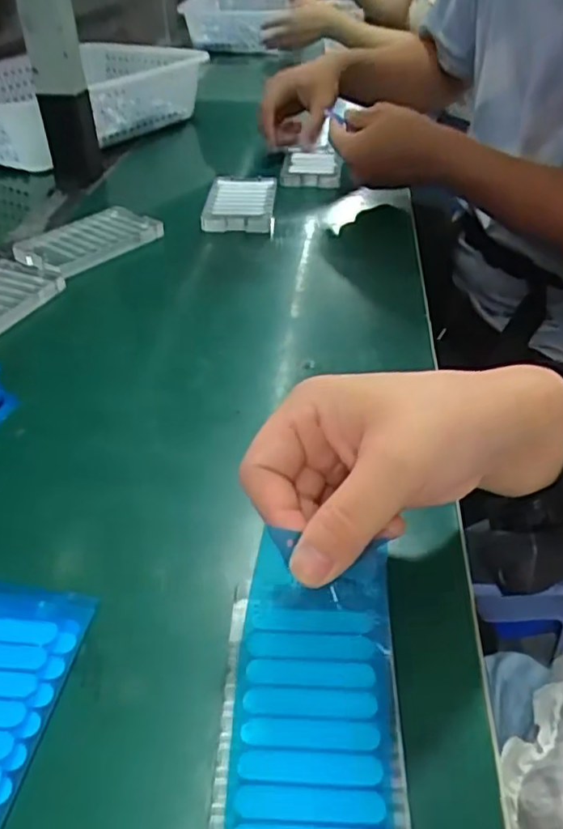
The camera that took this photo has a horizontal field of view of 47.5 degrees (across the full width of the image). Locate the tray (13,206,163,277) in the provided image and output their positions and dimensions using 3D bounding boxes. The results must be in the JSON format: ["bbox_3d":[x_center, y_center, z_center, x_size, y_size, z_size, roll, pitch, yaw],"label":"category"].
[{"bbox_3d":[-0.182,-0.165,0.601,0.073,0.012,0.127,24,45,27],"label":"tray"}]

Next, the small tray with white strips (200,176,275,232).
[{"bbox_3d":[-0.043,-0.228,0.680,0.072,0.014,0.130,1,39,1],"label":"small tray with white strips"}]

